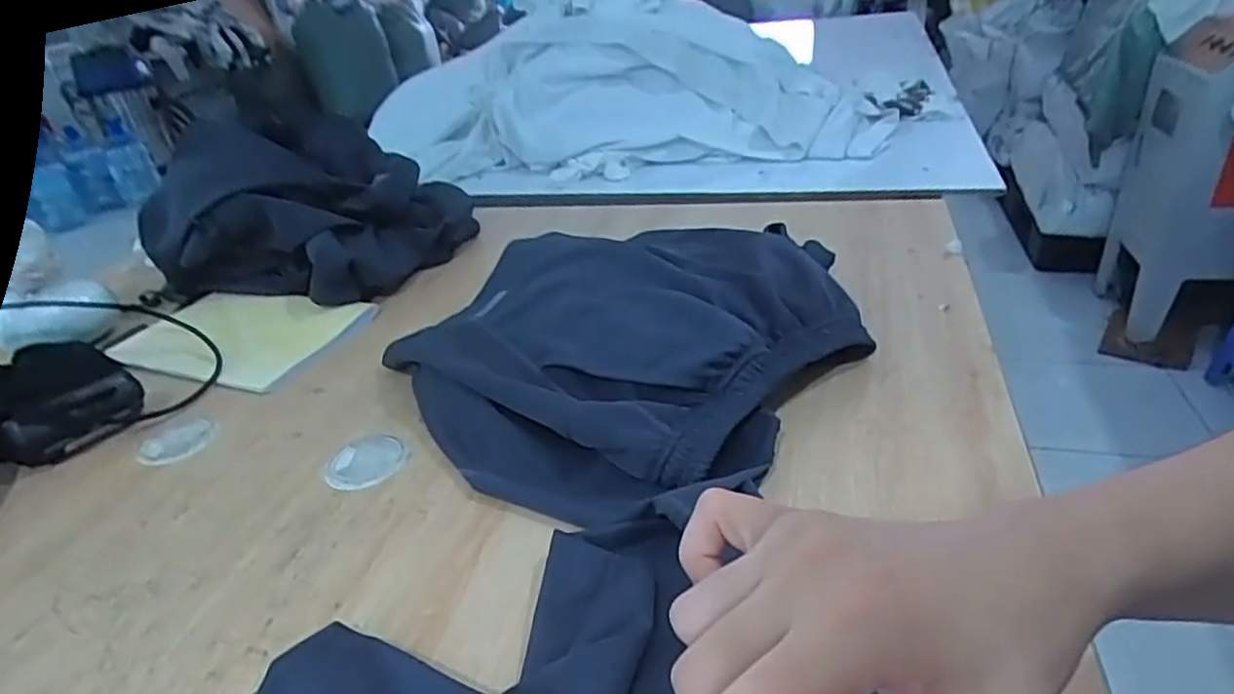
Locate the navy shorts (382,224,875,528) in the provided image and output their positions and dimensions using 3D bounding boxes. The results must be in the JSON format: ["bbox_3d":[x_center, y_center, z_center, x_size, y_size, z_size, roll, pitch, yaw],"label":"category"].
[{"bbox_3d":[0.010,-0.019,0.651,0.369,0.080,0.400,-5,30,3],"label":"navy shorts"}]

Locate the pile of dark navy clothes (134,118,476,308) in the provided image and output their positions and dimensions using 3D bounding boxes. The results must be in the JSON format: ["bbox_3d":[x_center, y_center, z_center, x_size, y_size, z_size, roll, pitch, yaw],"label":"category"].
[{"bbox_3d":[-0.398,-0.179,0.918,0.337,0.176,0.274,2,31,15],"label":"pile of dark navy clothes"}]

